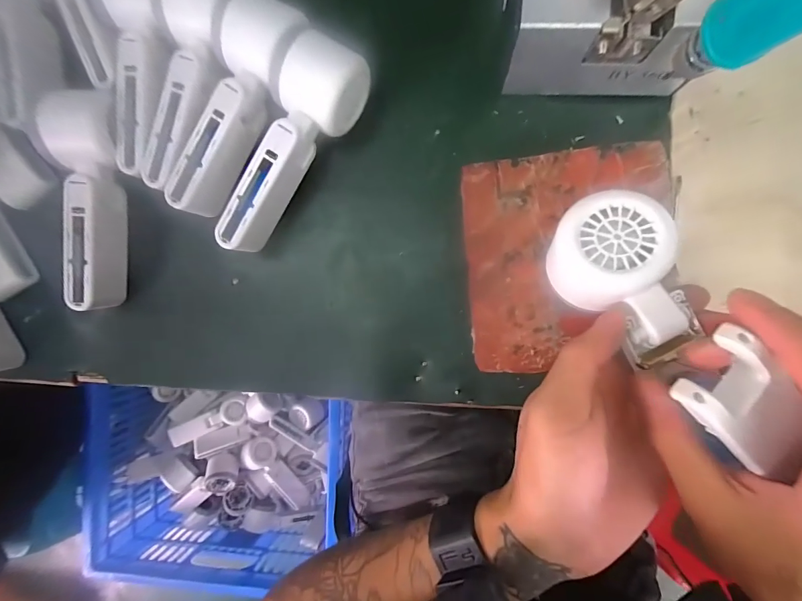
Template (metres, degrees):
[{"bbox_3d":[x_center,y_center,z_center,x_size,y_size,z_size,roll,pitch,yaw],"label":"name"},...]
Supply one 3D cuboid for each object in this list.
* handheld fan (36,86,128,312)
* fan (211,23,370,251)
[{"bbox_3d":[-0.241,-0.074,0.297,0.047,0.057,0.160,7,90,8],"label":"handheld fan"},{"bbox_3d":[-0.082,-0.110,0.285,0.049,0.050,0.165,29,93,8],"label":"fan"}]

